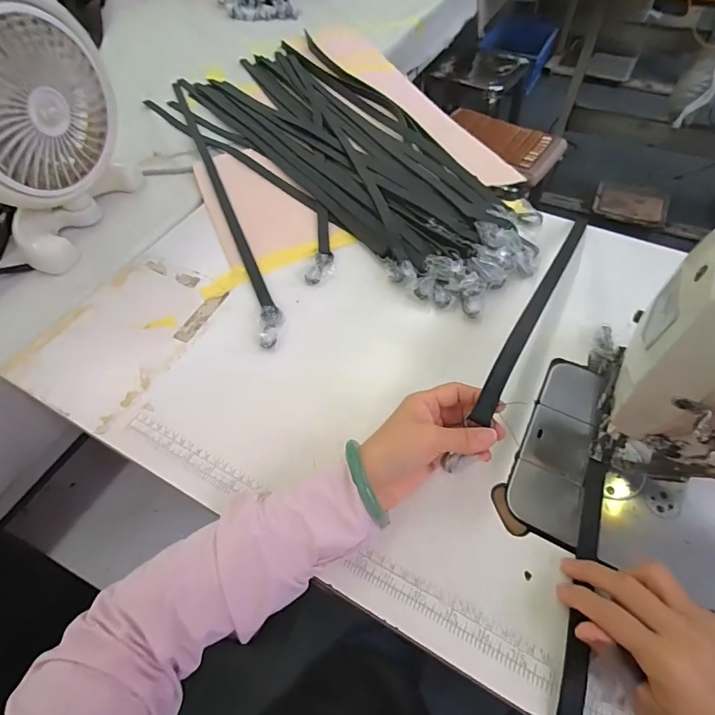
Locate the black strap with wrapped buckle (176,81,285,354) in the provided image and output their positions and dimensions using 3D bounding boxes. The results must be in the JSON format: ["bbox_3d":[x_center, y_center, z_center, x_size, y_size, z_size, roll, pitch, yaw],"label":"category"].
[{"bbox_3d":[-0.221,-0.281,0.646,0.029,0.012,0.716,-21,56,-9],"label":"black strap with wrapped buckle"}]

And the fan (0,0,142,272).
[{"bbox_3d":[-0.378,-0.279,0.495,0.079,0.269,0.215,15,58,15],"label":"fan"}]

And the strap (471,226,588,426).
[{"bbox_3d":[0.186,-0.062,0.418,0.016,0.033,0.341,25,51,21],"label":"strap"}]

